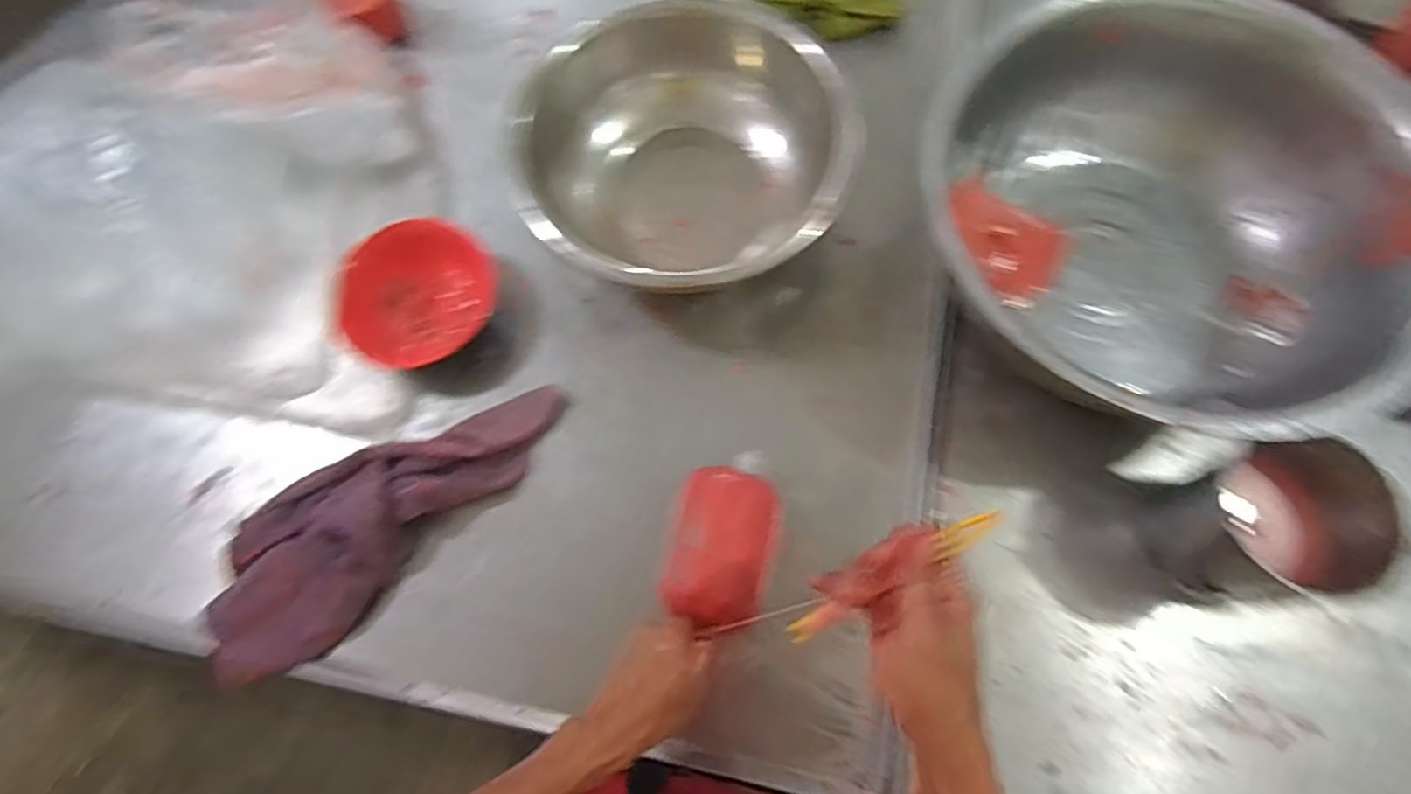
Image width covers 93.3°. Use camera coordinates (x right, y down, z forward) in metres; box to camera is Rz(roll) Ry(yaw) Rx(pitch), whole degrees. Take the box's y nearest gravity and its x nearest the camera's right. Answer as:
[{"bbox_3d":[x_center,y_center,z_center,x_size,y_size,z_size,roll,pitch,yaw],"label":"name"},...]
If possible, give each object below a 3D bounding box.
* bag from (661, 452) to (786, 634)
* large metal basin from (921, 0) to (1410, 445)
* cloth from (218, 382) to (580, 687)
[{"bbox_3d":[0.019,0.121,0.596,0.088,0.061,0.156,13,74,6],"label":"bag"},{"bbox_3d":[0.410,-0.138,0.664,0.426,0.216,0.403,-1,73,2],"label":"large metal basin"},{"bbox_3d":[-0.317,0.101,0.660,0.389,0.046,0.153,-40,76,-9],"label":"cloth"}]

